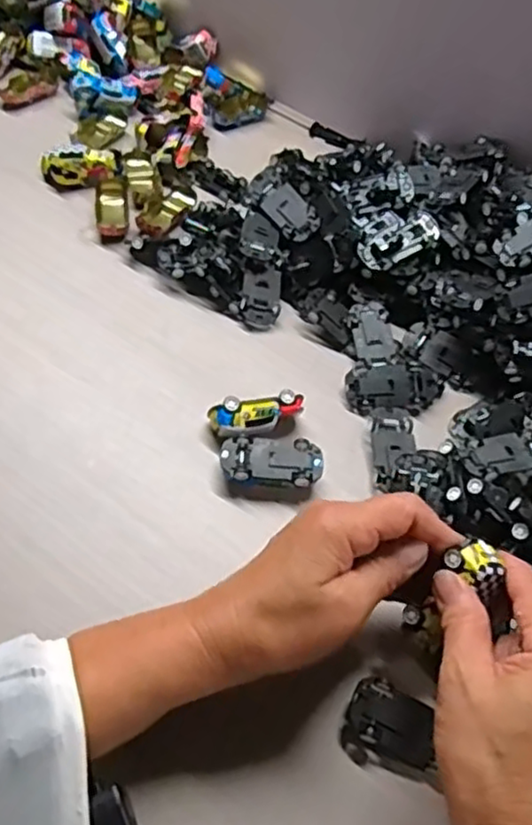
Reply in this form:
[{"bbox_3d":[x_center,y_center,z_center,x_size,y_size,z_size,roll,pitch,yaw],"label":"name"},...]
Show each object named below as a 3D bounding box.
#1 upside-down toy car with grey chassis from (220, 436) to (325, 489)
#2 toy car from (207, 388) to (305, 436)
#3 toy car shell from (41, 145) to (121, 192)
[{"bbox_3d":[0.004,0.034,0.445,0.064,0.018,0.033,4,54,-3],"label":"upside-down toy car with grey chassis"},{"bbox_3d":[-0.006,0.006,0.459,0.064,0.034,0.021,-10,56,-13],"label":"toy car"},{"bbox_3d":[-0.165,-0.216,0.610,0.066,0.027,0.034,0,54,-6],"label":"toy car shell"}]

